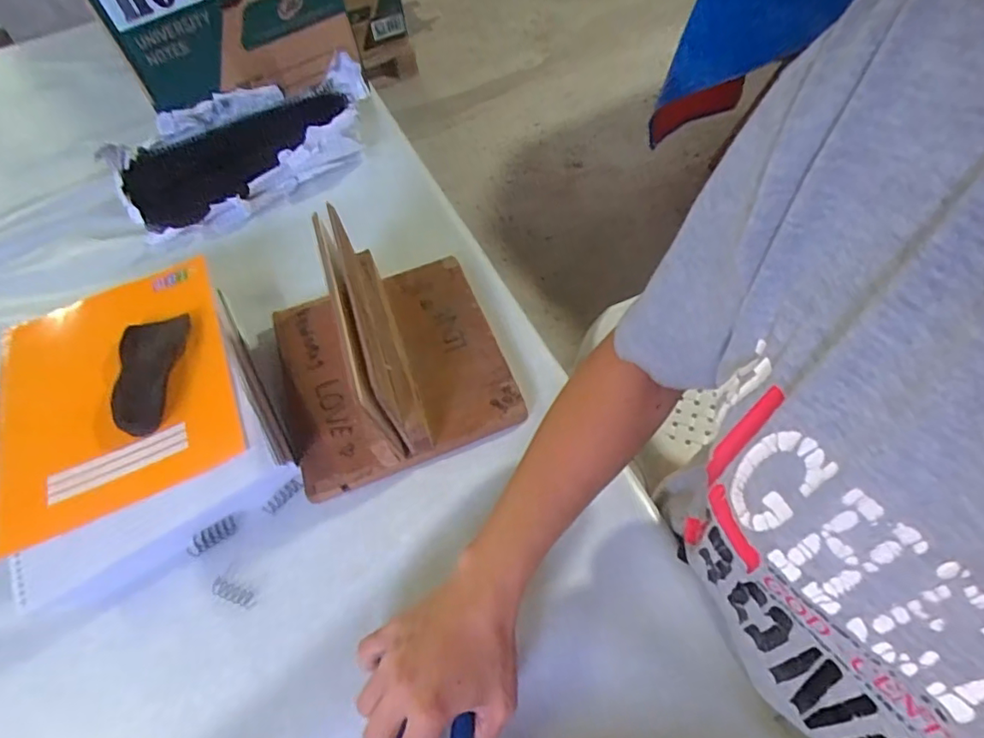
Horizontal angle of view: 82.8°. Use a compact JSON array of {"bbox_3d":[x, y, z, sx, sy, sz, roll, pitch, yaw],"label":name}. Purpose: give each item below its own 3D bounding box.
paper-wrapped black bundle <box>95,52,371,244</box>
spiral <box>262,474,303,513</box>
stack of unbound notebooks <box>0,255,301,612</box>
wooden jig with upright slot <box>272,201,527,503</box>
[{"bbox_3d":[-0.299,-0.267,0.699,0.315,0.092,0.149,-26,58,-12],"label":"paper-wrapped black bundle"},{"bbox_3d":[-0.180,0.108,0.483,0.011,0.009,0.040,37,66,25],"label":"spiral"},{"bbox_3d":[-0.320,0.036,0.496,0.217,0.089,0.270,-28,58,-13],"label":"stack of unbound notebooks"},{"bbox_3d":[-0.099,-0.032,0.492,0.197,0.138,0.205,-20,57,-8],"label":"wooden jig with upright slot"}]

